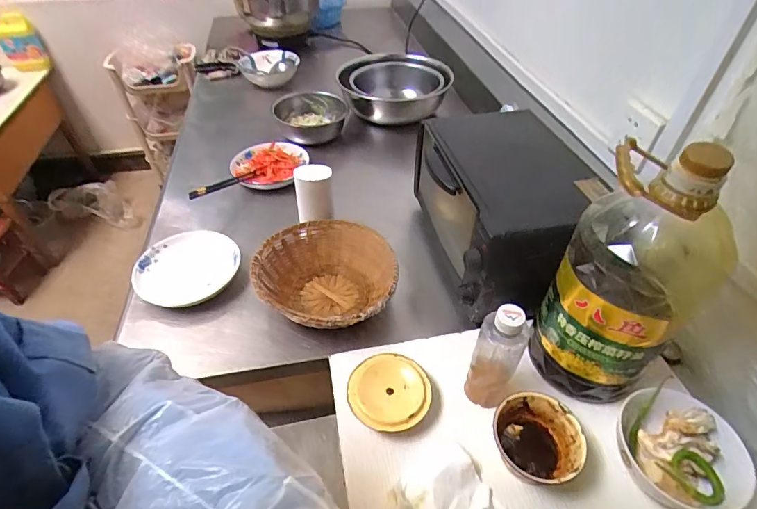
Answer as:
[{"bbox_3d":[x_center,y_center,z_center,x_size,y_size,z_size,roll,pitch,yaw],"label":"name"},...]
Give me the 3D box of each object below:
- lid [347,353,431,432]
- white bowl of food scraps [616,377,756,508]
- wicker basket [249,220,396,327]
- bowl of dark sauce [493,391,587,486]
[{"bbox_3d":[0.015,0.187,0.576,0.109,0.010,0.109,0,49,0],"label":"lid"},{"bbox_3d":[0.351,0.244,0.507,0.128,0.078,0.145,-14,46,-16],"label":"white bowl of food scraps"},{"bbox_3d":[-0.087,0.044,0.727,0.235,0.085,0.238,1,44,-1],"label":"wicker basket"},{"bbox_3d":[0.196,0.233,0.524,0.102,0.063,0.093,1,44,-1],"label":"bowl of dark sauce"}]

